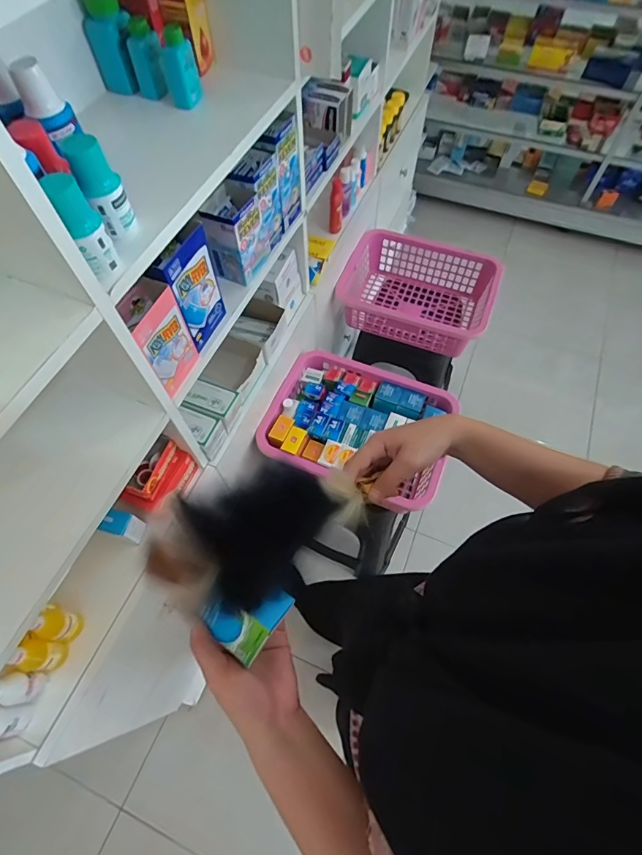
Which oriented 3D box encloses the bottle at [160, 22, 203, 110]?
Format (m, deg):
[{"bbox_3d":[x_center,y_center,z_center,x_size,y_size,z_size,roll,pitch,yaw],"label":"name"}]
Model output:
[{"bbox_3d":[-0.191,-0.492,0.573,0.042,0.082,0.050,-18,63,-9],"label":"bottle"}]

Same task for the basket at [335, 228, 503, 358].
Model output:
[{"bbox_3d":[0.262,-0.369,1.217,0.405,0.159,0.308,21,64,12],"label":"basket"}]

